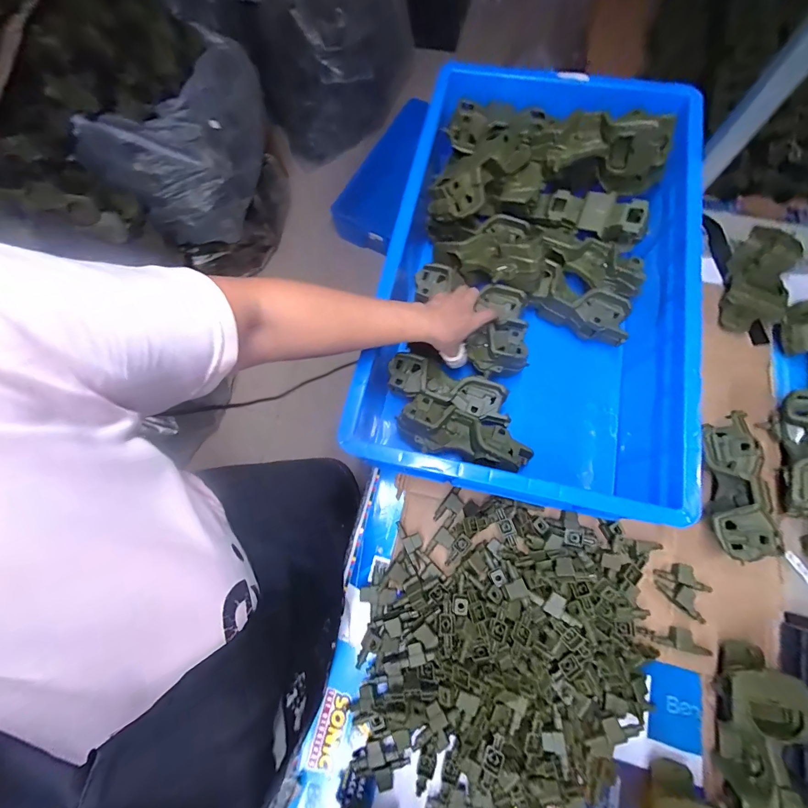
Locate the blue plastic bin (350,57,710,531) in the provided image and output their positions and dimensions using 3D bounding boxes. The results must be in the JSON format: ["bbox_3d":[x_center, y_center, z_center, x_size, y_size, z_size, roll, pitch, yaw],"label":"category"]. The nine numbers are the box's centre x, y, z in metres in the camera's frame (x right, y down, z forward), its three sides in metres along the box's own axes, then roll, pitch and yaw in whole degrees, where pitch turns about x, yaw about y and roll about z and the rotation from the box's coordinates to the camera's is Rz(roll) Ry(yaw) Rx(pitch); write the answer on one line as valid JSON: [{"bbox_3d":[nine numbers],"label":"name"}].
[{"bbox_3d":[0.190,-0.187,0.576,0.394,0.199,0.652,13,75,5],"label":"blue plastic bin"}]

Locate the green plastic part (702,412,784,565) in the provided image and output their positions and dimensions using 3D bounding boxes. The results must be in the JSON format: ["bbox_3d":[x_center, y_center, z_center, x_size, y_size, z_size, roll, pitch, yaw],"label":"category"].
[{"bbox_3d":[0.441,0.109,0.493,0.072,0.075,0.184,6,75,4],"label":"green plastic part"}]

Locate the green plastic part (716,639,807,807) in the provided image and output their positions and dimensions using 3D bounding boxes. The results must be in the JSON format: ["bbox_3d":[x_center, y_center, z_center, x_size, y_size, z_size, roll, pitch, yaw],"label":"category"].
[{"bbox_3d":[0.404,0.383,0.411,0.078,0.065,0.191,5,75,3],"label":"green plastic part"}]

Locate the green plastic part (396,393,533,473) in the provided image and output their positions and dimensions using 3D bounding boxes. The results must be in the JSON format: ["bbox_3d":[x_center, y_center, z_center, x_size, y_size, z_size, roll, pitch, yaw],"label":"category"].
[{"bbox_3d":[0.085,0.037,0.503,0.184,0.040,0.070,14,76,6],"label":"green plastic part"}]

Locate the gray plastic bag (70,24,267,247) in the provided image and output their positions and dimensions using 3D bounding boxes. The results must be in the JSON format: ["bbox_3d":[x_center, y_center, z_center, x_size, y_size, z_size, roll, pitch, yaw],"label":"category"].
[{"bbox_3d":[-0.625,-0.784,1.149,0.274,0.317,0.530,28,77,9],"label":"gray plastic bag"}]

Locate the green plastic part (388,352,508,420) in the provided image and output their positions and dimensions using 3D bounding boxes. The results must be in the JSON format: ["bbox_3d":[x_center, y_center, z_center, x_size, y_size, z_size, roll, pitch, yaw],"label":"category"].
[{"bbox_3d":[0.058,-0.024,0.532,0.167,0.045,0.060,22,76,8],"label":"green plastic part"}]

